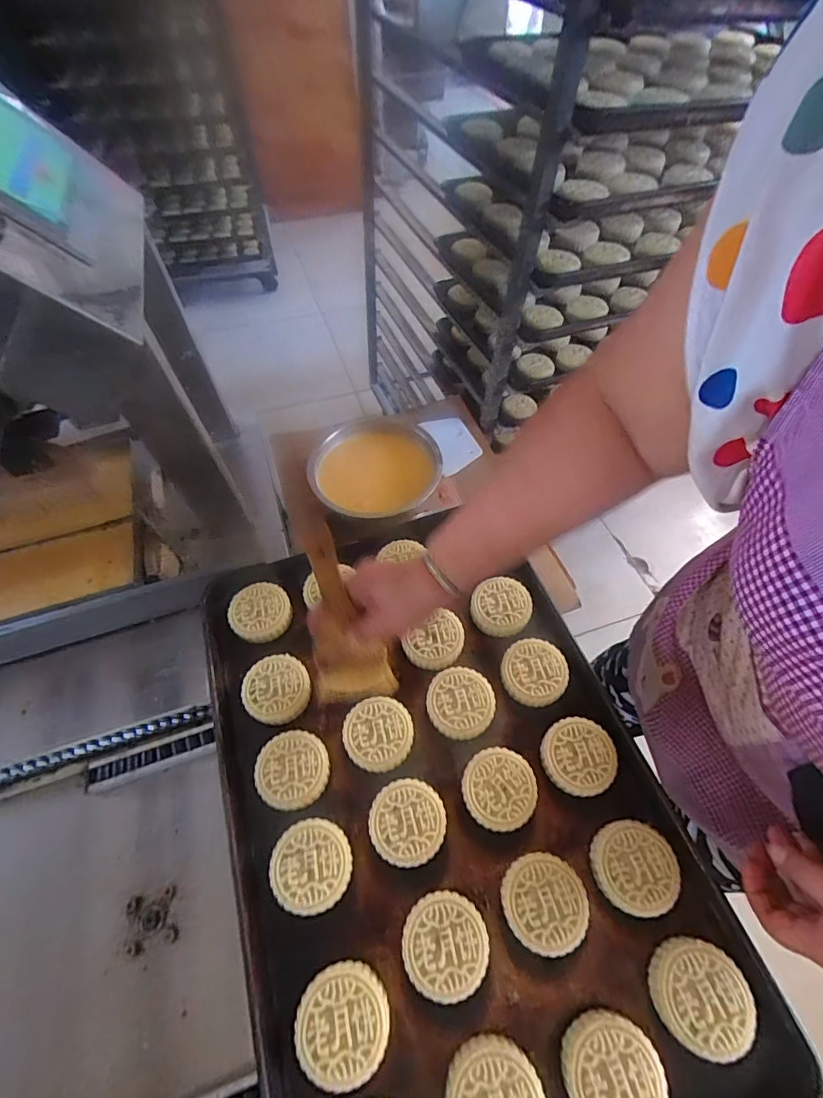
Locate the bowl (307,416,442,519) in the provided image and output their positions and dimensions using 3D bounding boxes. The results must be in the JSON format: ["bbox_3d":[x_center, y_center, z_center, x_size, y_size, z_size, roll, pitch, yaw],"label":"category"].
[{"bbox_3d":[-0.063,-0.126,0.836,0.218,0.098,0.213,0,58,0],"label":"bowl"}]

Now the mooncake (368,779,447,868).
[{"bbox_3d":[-0.004,0.262,0.447,0.069,0.028,0.068,0,58,0],"label":"mooncake"}]

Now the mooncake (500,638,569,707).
[{"bbox_3d":[0.137,0.136,0.517,0.070,0.017,0.068,0,58,0],"label":"mooncake"}]

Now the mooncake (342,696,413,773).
[{"bbox_3d":[-0.035,0.196,0.490,0.070,0.029,0.068,0,58,0],"label":"mooncake"}]

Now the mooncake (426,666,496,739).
[{"bbox_3d":[0.053,0.168,0.505,0.070,0.028,0.070,0,58,0],"label":"mooncake"}]

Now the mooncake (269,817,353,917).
[{"bbox_3d":[-0.091,0.288,0.426,0.071,0.020,0.070,0,58,0],"label":"mooncake"}]

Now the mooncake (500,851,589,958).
[{"bbox_3d":[0.116,0.311,0.411,0.070,0.026,0.069,-7,58,-5],"label":"mooncake"}]

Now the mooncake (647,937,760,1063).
[{"bbox_3d":[0.232,0.362,0.378,0.071,0.034,0.068,0,58,0],"label":"mooncake"}]

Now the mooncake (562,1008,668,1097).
[{"bbox_3d":[0.152,0.399,0.353,0.069,0.028,0.067,0,58,0],"label":"mooncake"}]

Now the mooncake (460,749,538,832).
[{"bbox_3d":[0.085,0.235,0.457,0.068,0.021,0.070,0,58,0],"label":"mooncake"}]

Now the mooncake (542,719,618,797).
[{"bbox_3d":[0.170,0.210,0.472,0.070,0.017,0.070,0,58,0],"label":"mooncake"}]

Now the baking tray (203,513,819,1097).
[{"bbox_3d":[0.026,0.232,0.470,0.404,0.052,0.590,-16,60,-10],"label":"baking tray"}]

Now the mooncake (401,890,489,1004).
[{"bbox_3d":[0.028,0.336,0.397,0.067,0.027,0.070,0,58,0],"label":"mooncake"}]

